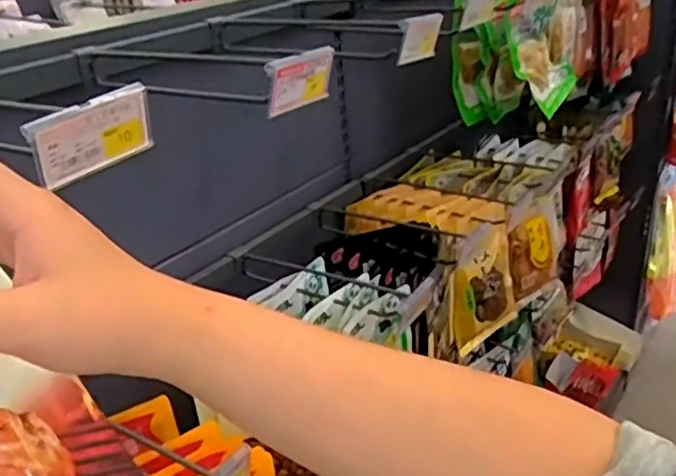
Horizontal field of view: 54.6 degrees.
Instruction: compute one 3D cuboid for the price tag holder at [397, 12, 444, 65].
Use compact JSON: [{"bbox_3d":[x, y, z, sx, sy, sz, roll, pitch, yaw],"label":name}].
[{"bbox_3d":[0.084,-0.205,0.671,0.011,0.046,0.079,24,31,30],"label":"price tag holder"}]

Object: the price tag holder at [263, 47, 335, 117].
[{"bbox_3d":[-0.030,-0.130,0.544,0.010,0.049,0.074,31,41,28],"label":"price tag holder"}]

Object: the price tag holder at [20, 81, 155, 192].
[{"bbox_3d":[-0.151,-0.063,0.408,0.006,0.050,0.078,30,47,30],"label":"price tag holder"}]

